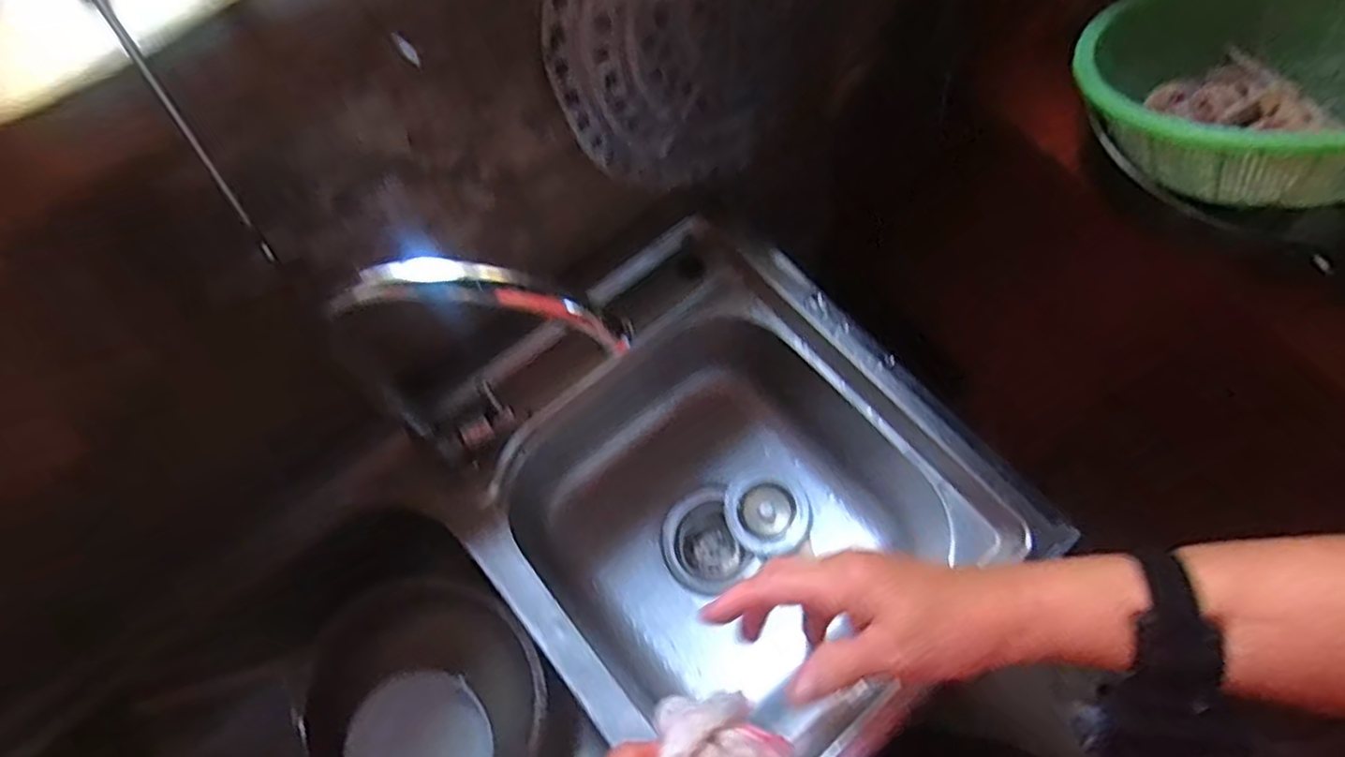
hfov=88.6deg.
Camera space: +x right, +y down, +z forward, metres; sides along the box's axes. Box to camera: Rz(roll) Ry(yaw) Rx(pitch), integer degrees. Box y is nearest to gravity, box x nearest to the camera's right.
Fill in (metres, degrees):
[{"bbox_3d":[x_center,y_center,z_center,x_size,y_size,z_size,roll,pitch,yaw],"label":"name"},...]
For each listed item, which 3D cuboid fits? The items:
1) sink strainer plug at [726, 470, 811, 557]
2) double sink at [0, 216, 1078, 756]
[{"bbox_3d":[0.099,0.136,0.705,0.081,0.018,0.083,0,68,0],"label":"sink strainer plug"},{"bbox_3d":[-0.122,0.235,0.603,0.782,0.215,0.421,-36,73,-13],"label":"double sink"}]

